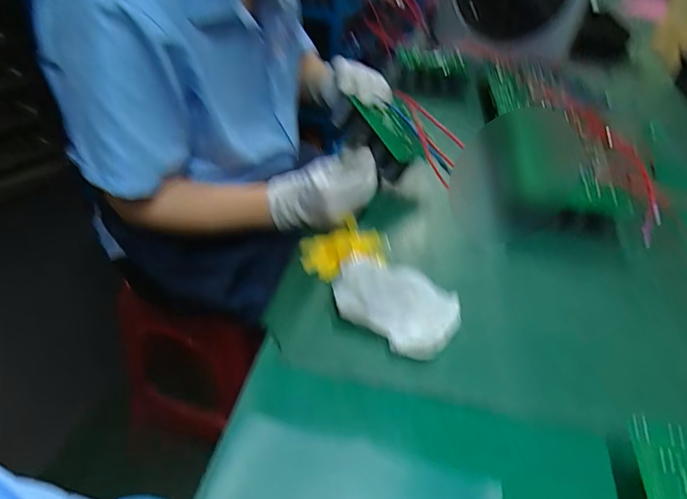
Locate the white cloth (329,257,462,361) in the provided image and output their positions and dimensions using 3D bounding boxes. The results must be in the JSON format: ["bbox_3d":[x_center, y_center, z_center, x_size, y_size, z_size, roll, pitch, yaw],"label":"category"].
[{"bbox_3d":[0.059,0.053,0.487,0.131,0.024,0.098,28,46,22],"label":"white cloth"}]

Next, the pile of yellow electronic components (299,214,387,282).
[{"bbox_3d":[0.000,0.001,0.562,0.111,0.055,0.055,-18,48,-24],"label":"pile of yellow electronic components"}]

